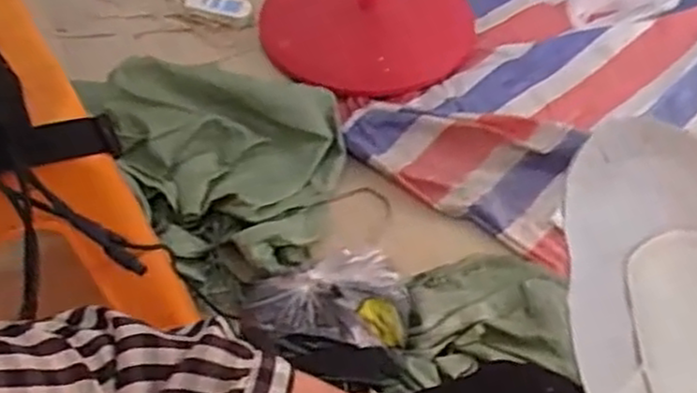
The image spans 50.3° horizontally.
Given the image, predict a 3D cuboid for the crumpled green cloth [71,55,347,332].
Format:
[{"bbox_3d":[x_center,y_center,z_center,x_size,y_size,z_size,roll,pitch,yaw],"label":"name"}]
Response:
[{"bbox_3d":[-0.171,-0.072,1.163,0.345,0.073,0.467,-26,55,-19],"label":"crumpled green cloth"}]

